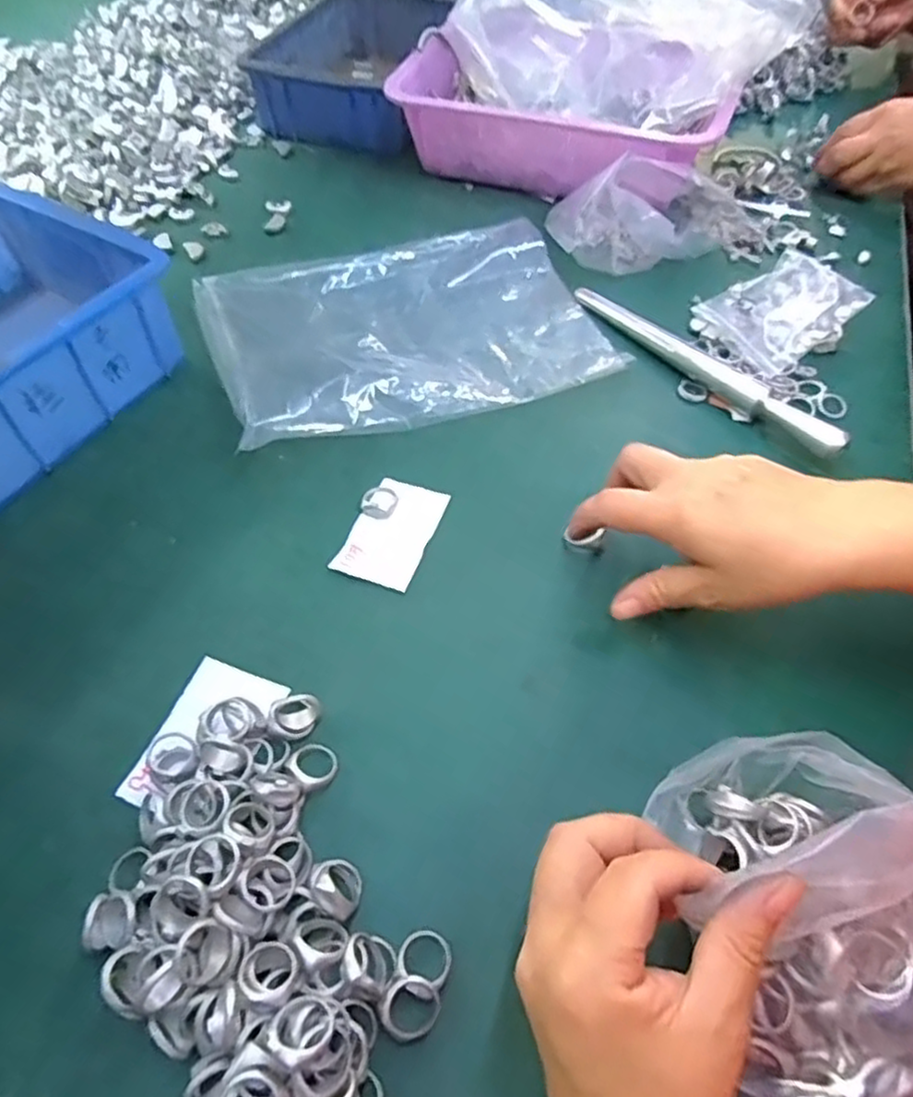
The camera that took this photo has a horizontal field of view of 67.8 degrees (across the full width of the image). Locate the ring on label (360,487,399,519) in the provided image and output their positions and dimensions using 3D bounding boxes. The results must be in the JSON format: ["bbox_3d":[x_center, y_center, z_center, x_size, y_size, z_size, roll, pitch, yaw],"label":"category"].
[{"bbox_3d":[-0.050,-0.030,0.438,0.023,0.005,0.026,12,56,8],"label":"ring on label"}]

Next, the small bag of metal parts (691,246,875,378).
[{"bbox_3d":[0.256,-0.186,0.527,0.117,0.027,0.085,-31,61,-19],"label":"small bag of metal parts"}]

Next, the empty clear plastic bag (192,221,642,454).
[{"bbox_3d":[-0.042,-0.181,0.534,0.284,0.022,0.222,-16,54,-16],"label":"empty clear plastic bag"}]

